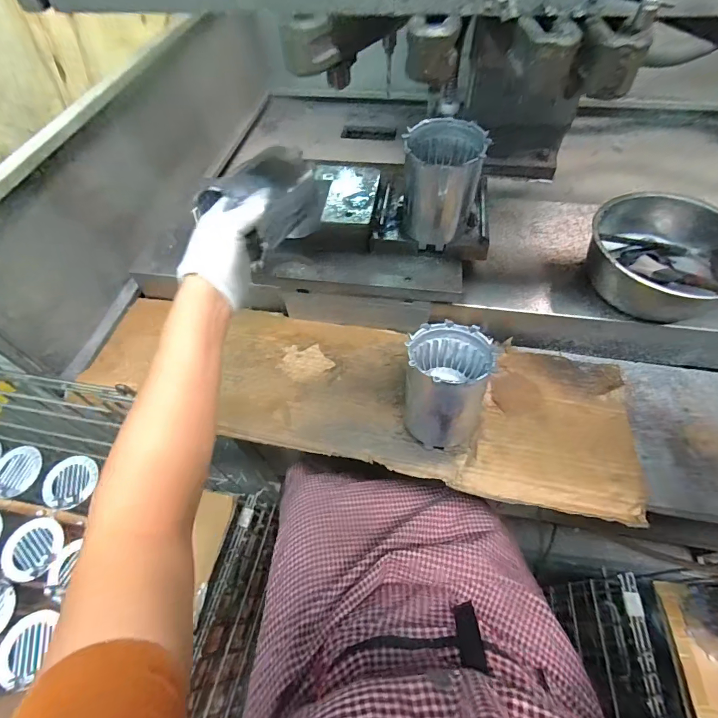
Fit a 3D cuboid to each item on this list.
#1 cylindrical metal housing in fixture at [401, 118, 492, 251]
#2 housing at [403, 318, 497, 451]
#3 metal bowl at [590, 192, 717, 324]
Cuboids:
[{"bbox_3d":[0.102,-0.216,0.497,0.088,0.113,0.080,-1,57,2],"label":"cylindrical metal housing in fixture"},{"bbox_3d":[0.103,0.030,0.464,0.093,0.121,0.114,0,57,3],"label":"housing"},{"bbox_3d":[0.403,-0.132,0.521,0.186,0.076,0.186,-1,57,2],"label":"metal bowl"}]

